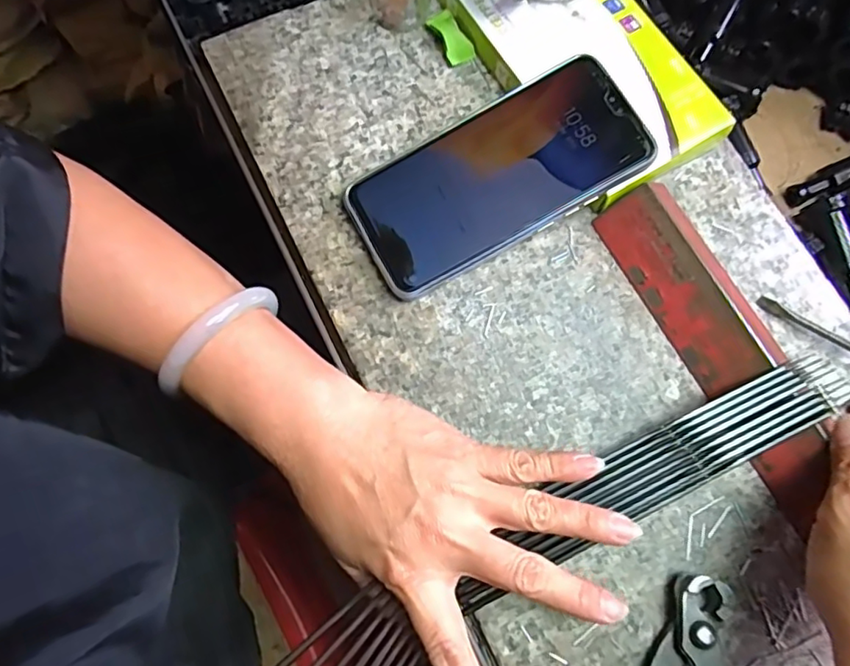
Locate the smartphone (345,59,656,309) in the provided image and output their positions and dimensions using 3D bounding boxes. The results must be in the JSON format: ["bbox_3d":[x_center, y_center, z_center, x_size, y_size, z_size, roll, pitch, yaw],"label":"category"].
[{"bbox_3d":[0.038,-0.085,0.311,0.156,0.006,0.075,-30,77,1],"label":"smartphone"}]

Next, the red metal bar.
[{"bbox_3d":[0.153,0.004,0.298,0.036,0.028,0.181,-27,78,-8],"label":"red metal bar"}]

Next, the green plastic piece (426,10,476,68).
[{"bbox_3d":[0.016,-0.180,0.353,0.018,0.008,0.036,-26,78,-7],"label":"green plastic piece"}]

